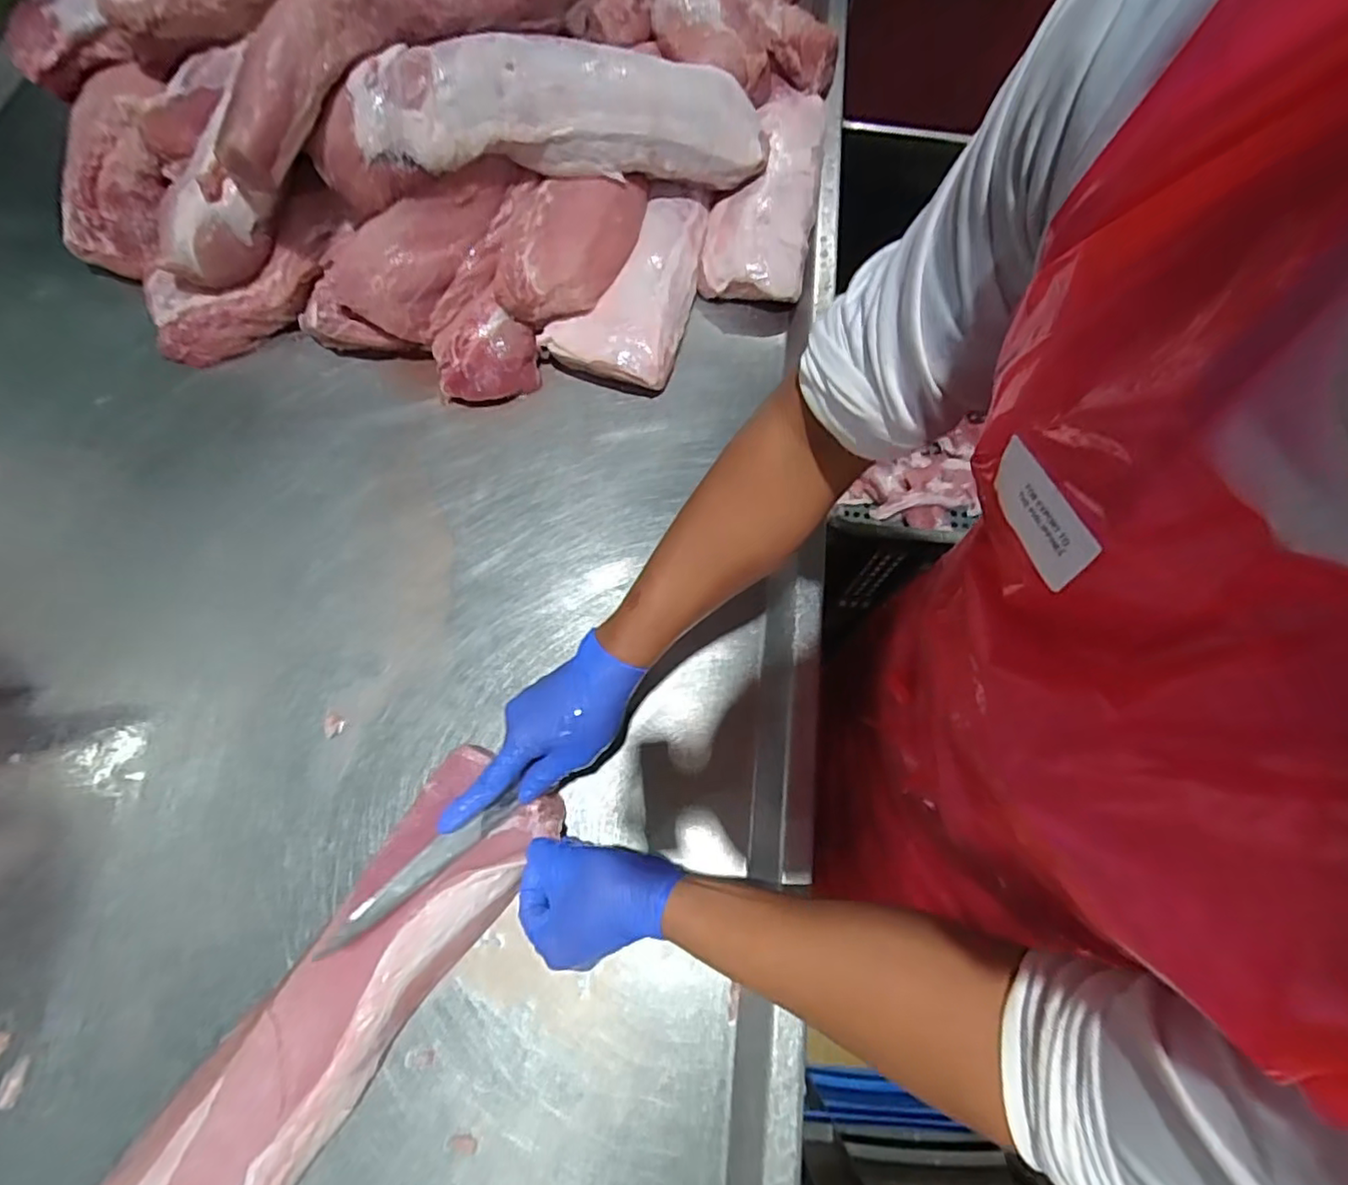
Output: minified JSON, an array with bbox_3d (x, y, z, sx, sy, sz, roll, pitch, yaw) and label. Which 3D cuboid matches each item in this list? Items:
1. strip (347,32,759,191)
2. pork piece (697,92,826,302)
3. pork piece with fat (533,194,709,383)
[{"bbox_3d":[-0.095,-0.492,0.641,0.432,0.088,0.104,-15,69,-23],"label":"strip"},{"bbox_3d":[0.112,-0.485,0.747,0.115,0.062,0.293,12,70,3],"label":"pork piece"},{"bbox_3d":[-0.027,-0.340,0.708,0.129,0.068,0.236,27,72,8],"label":"pork piece with fat"}]

